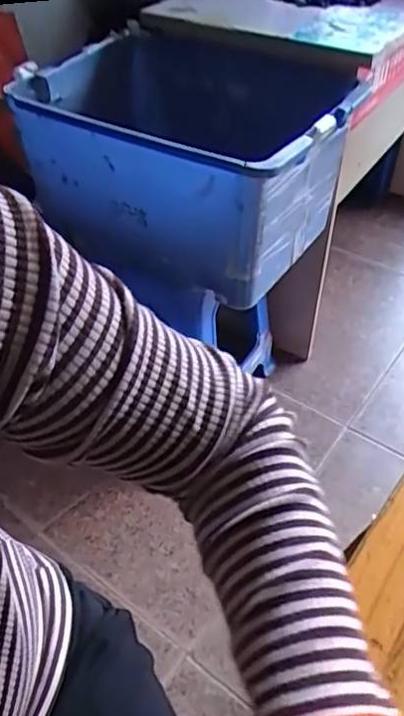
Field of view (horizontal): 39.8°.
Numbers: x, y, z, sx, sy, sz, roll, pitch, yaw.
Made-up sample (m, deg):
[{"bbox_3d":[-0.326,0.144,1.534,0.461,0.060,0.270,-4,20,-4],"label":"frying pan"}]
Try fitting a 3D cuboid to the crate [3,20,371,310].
[{"bbox_3d":[-0.029,-0.347,0.972,0.497,0.274,0.365,24,52,23],"label":"crate"}]

